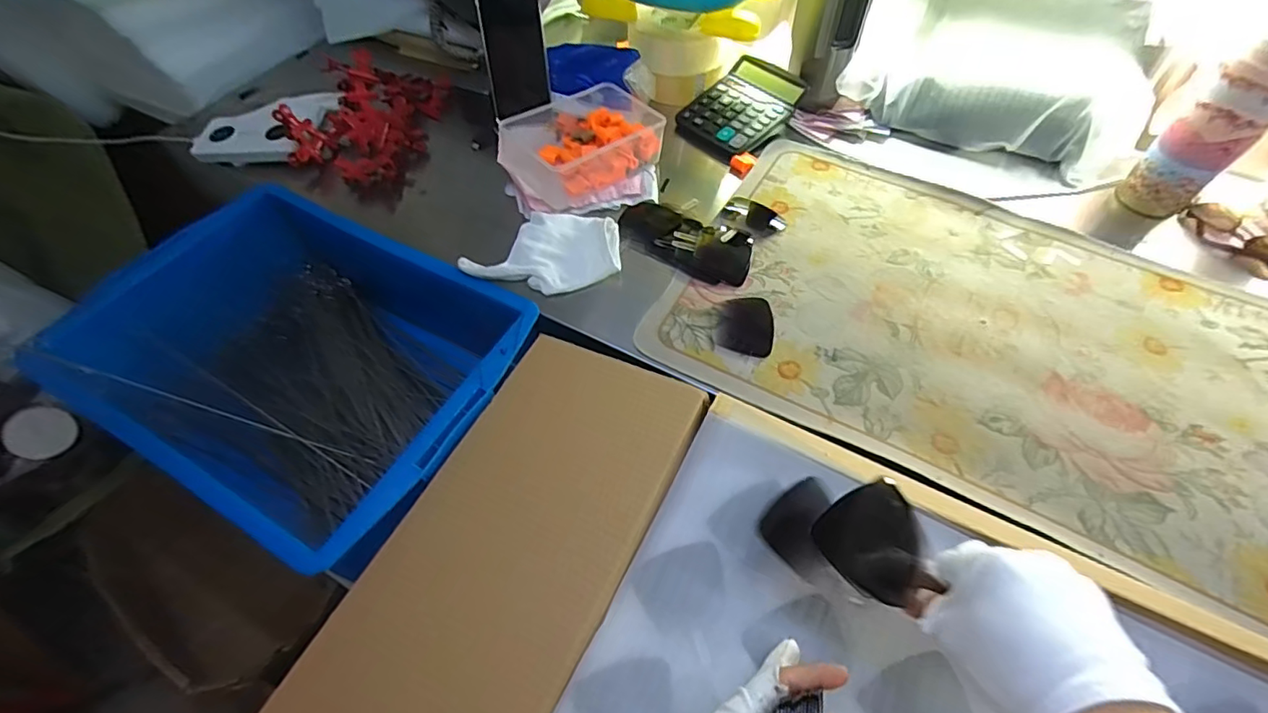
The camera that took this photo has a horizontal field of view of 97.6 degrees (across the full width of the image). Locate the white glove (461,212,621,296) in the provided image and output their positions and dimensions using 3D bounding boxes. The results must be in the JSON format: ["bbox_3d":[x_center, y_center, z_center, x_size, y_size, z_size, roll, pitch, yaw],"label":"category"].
[{"bbox_3d":[-0.097,-0.113,0.607,0.160,0.024,0.103,3,56,2],"label":"white glove"}]

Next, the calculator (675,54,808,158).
[{"bbox_3d":[0.142,-0.335,0.739,0.153,0.038,0.123,-36,63,-22],"label":"calculator"}]

